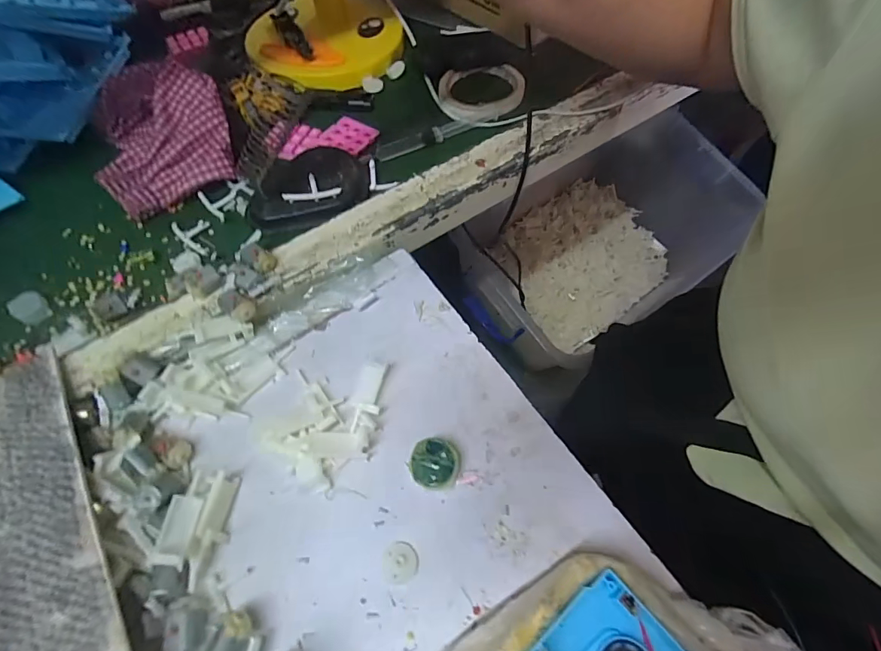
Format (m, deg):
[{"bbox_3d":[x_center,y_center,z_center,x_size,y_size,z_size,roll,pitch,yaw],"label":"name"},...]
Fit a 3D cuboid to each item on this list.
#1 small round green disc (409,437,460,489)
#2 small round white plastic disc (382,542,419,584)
[{"bbox_3d":[-0.004,0.095,0.303,0.033,0.018,0.035,-1,62,1],"label":"small round green disc"},{"bbox_3d":[-0.027,0.152,0.280,0.022,0.009,0.023,-1,62,1],"label":"small round white plastic disc"}]

